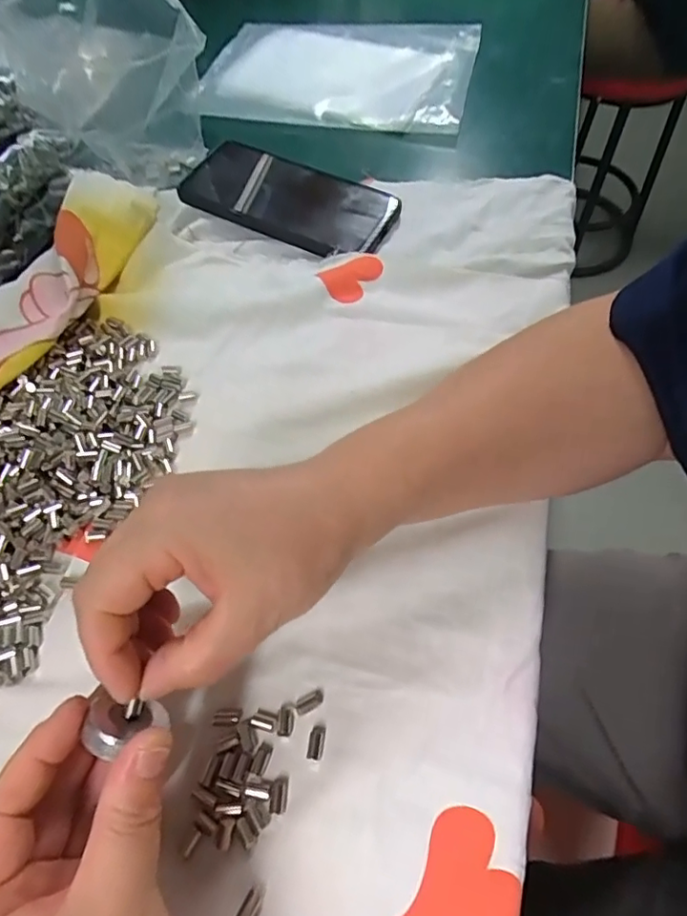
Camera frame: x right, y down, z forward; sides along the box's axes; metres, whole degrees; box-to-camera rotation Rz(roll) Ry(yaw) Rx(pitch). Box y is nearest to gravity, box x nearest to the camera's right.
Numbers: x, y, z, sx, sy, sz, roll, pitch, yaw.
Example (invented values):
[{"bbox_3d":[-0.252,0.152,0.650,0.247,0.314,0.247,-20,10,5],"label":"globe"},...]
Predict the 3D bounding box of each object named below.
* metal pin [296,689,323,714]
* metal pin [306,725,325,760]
[{"bbox_3d":[-0.015,0.109,0.250,0.014,0.004,0.006,-24,61,-17],"label":"metal pin"},{"bbox_3d":[-0.012,0.122,0.241,0.007,0.004,0.013,8,57,3],"label":"metal pin"}]

